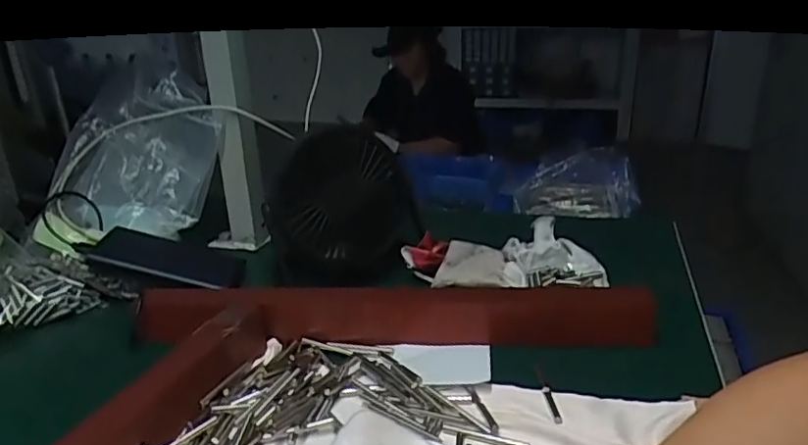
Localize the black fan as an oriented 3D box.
[{"bbox_3d":[-0.056,-0.012,0.558,0.134,0.162,0.060,-8,23,-13],"label":"black fan"}]

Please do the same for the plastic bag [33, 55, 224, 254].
[{"bbox_3d":[-0.275,-0.060,0.585,0.176,0.157,0.095,-19,27,-35],"label":"plastic bag"}]

